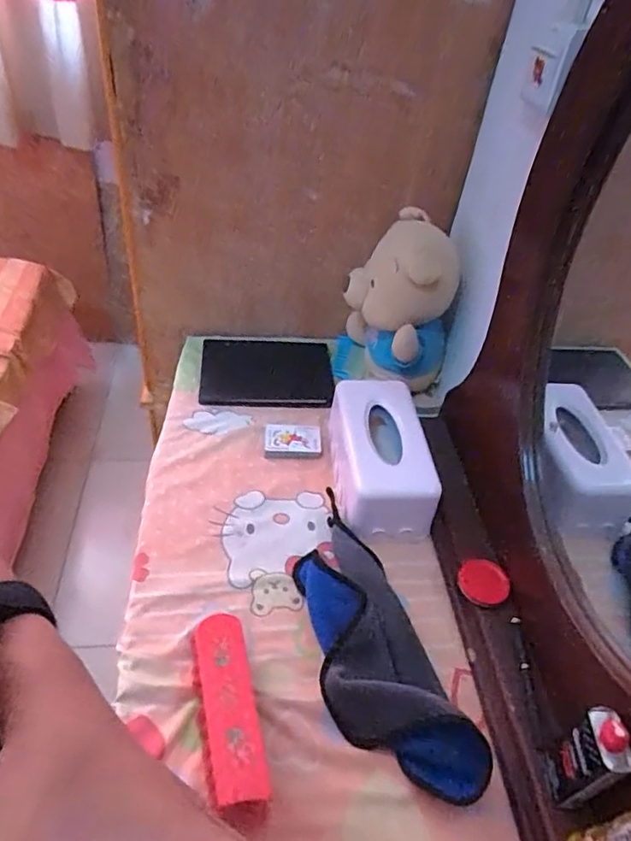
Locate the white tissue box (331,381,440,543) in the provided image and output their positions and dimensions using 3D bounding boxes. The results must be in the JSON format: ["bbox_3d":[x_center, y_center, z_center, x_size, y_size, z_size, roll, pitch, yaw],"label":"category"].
[{"bbox_3d":[0.095,0.057,0.881,0.130,0.101,0.248,-1,43,-9],"label":"white tissue box"}]

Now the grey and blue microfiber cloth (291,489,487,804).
[{"bbox_3d":[0.052,0.252,0.674,0.127,0.058,0.376,-12,46,-19],"label":"grey and blue microfiber cloth"}]

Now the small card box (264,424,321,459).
[{"bbox_3d":[-0.037,0.032,0.934,0.090,0.019,0.069,3,43,-5],"label":"small card box"}]

